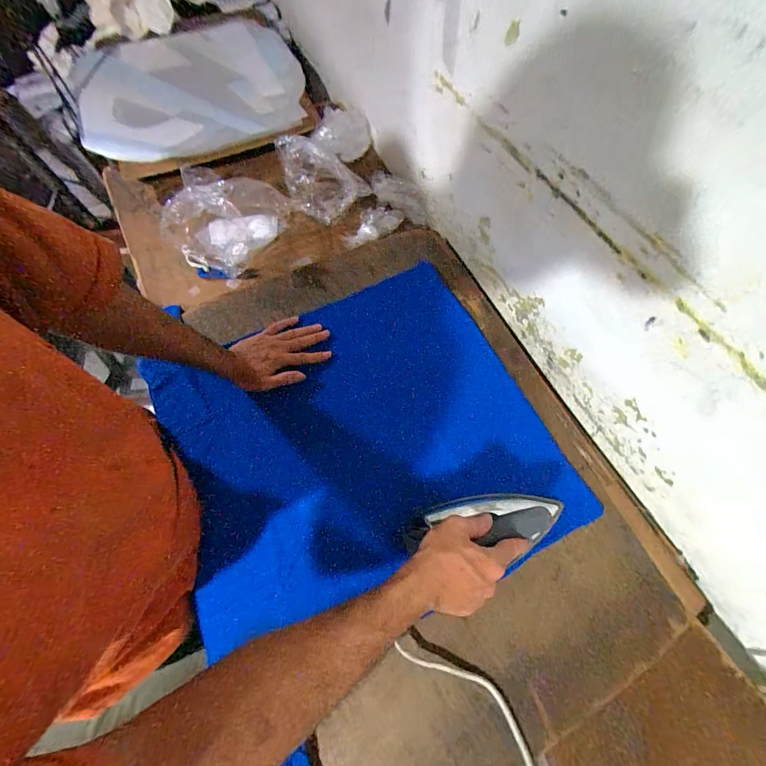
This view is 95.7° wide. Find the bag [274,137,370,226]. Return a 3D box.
[{"bbox_3d":[-0.130,-0.426,0.746,0.187,0.118,0.117,5,66,4],"label":"bag"}]

